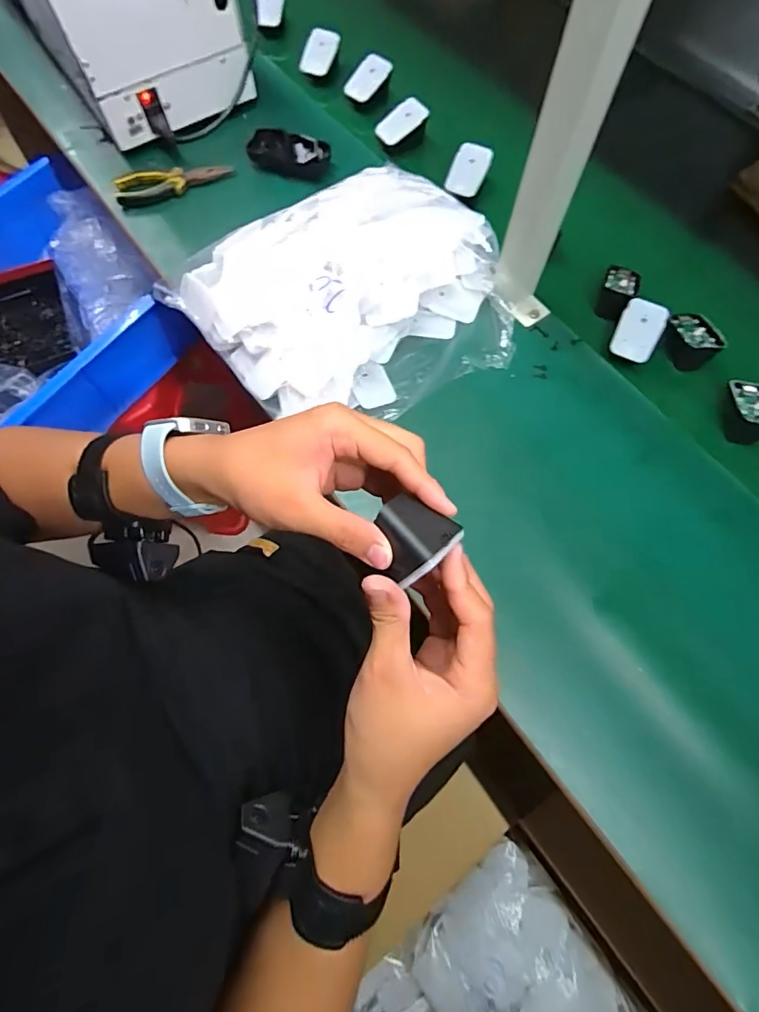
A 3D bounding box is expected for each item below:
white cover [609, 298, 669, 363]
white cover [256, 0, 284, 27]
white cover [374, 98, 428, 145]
[{"bbox_3d":[0.296,-0.199,0.551,0.052,0.007,0.067,18,94,-3],"label":"white cover"},{"bbox_3d":[-0.174,-0.803,0.776,0.008,0.047,0.059,38,57,25],"label":"white cover"},{"bbox_3d":[0.031,-0.535,0.675,0.071,0.009,0.038,-31,100,16],"label":"white cover"}]

